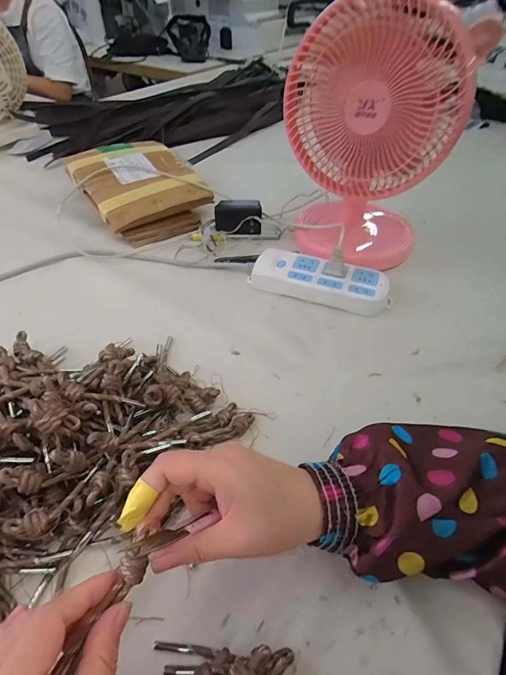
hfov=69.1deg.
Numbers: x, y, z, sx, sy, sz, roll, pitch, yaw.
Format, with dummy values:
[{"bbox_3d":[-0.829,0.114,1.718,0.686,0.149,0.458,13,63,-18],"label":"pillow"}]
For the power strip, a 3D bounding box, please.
[{"bbox_3d":[0.094,-0.081,0.510,0.186,0.033,0.077,20,49,16],"label":"power strip"}]

